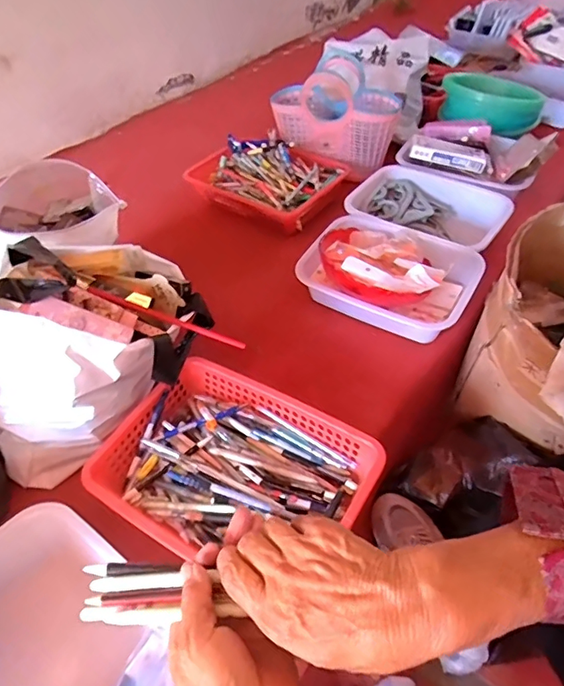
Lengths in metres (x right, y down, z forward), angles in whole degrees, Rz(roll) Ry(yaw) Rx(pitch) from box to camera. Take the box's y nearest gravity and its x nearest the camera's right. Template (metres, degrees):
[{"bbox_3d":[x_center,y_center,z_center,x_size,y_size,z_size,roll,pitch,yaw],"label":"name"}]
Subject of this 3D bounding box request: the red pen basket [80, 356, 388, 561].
[{"bbox_3d":[-0.060,0.168,0.633,0.325,0.074,0.238,22,52,24],"label":"red pen basket"}]

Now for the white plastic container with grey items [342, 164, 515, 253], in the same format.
[{"bbox_3d":[0.287,-0.237,0.997,0.293,0.112,0.218,20,52,23],"label":"white plastic container with grey items"}]

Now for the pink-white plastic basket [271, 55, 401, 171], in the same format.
[{"bbox_3d":[0.113,-0.524,1.111,0.295,0.173,0.120,18,51,22],"label":"pink-white plastic basket"}]

